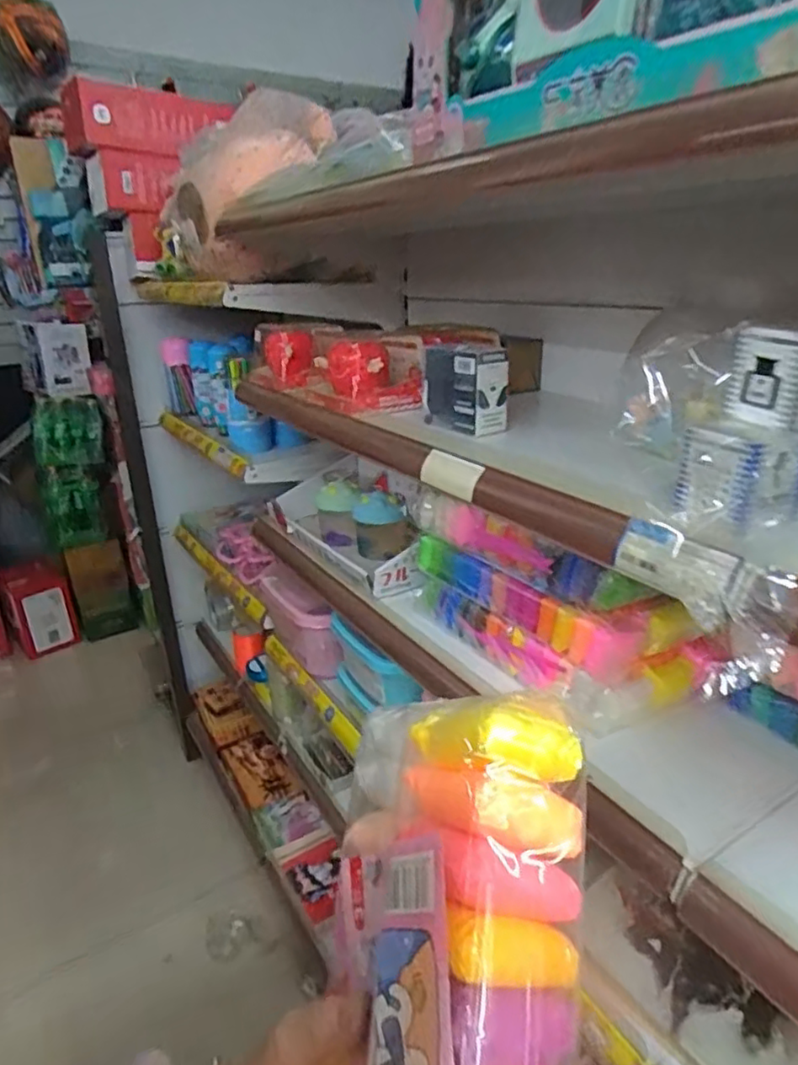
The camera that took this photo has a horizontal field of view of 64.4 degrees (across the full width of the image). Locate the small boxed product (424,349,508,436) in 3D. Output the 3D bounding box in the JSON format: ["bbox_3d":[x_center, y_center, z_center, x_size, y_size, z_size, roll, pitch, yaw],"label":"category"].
[{"bbox_3d":[0.072,-0.159,0.698,0.057,0.086,0.094,-13,25,-25],"label":"small boxed product"}]

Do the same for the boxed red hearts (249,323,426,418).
[{"bbox_3d":[-0.098,-0.243,0.913,0.132,0.080,0.332,-14,26,-27],"label":"boxed red hearts"}]

